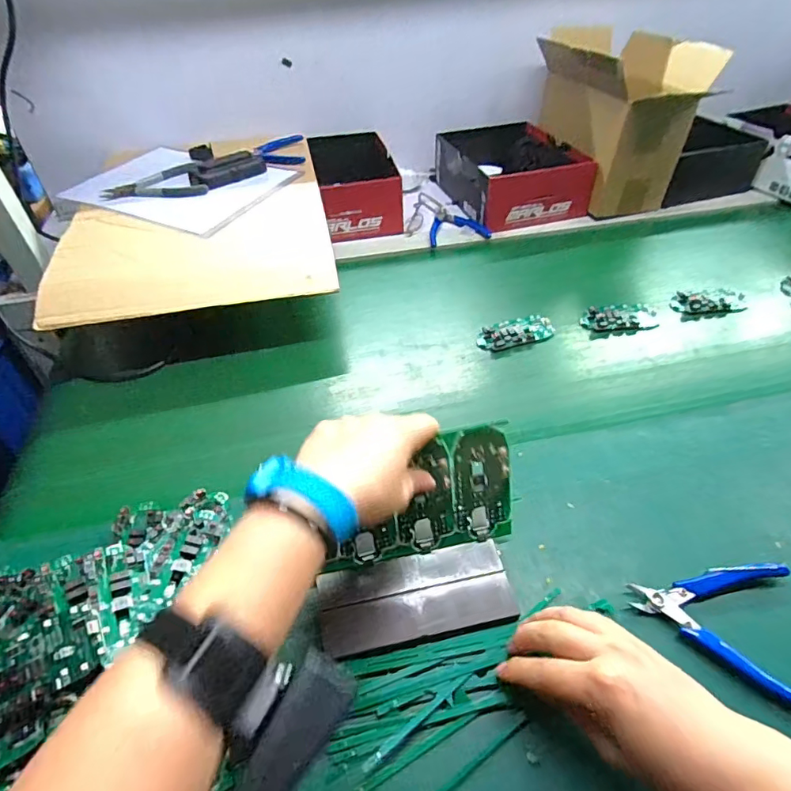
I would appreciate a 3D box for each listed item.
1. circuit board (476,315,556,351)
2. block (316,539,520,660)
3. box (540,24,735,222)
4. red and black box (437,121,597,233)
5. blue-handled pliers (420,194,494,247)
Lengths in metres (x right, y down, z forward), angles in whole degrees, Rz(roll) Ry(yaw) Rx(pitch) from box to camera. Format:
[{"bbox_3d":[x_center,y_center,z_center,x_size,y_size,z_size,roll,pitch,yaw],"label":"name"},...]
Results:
[{"bbox_3d":[0.151,-0.079,0.629,0.099,0.011,0.046,-12,48,-10],"label":"circuit board"},{"bbox_3d":[0.017,0.155,0.385,0.145,0.008,0.062,-9,47,-8],"label":"block"},{"bbox_3d":[0.349,-0.446,0.820,0.162,0.212,0.259,-13,46,-10],"label":"box"},{"bbox_3d":[0.185,-0.383,0.842,0.175,0.088,0.256,-15,48,-13],"label":"red and black box"},{"bbox_3d":[0.092,-0.305,0.836,0.092,0.011,0.172,-6,47,-5],"label":"blue-handled pliers"}]

